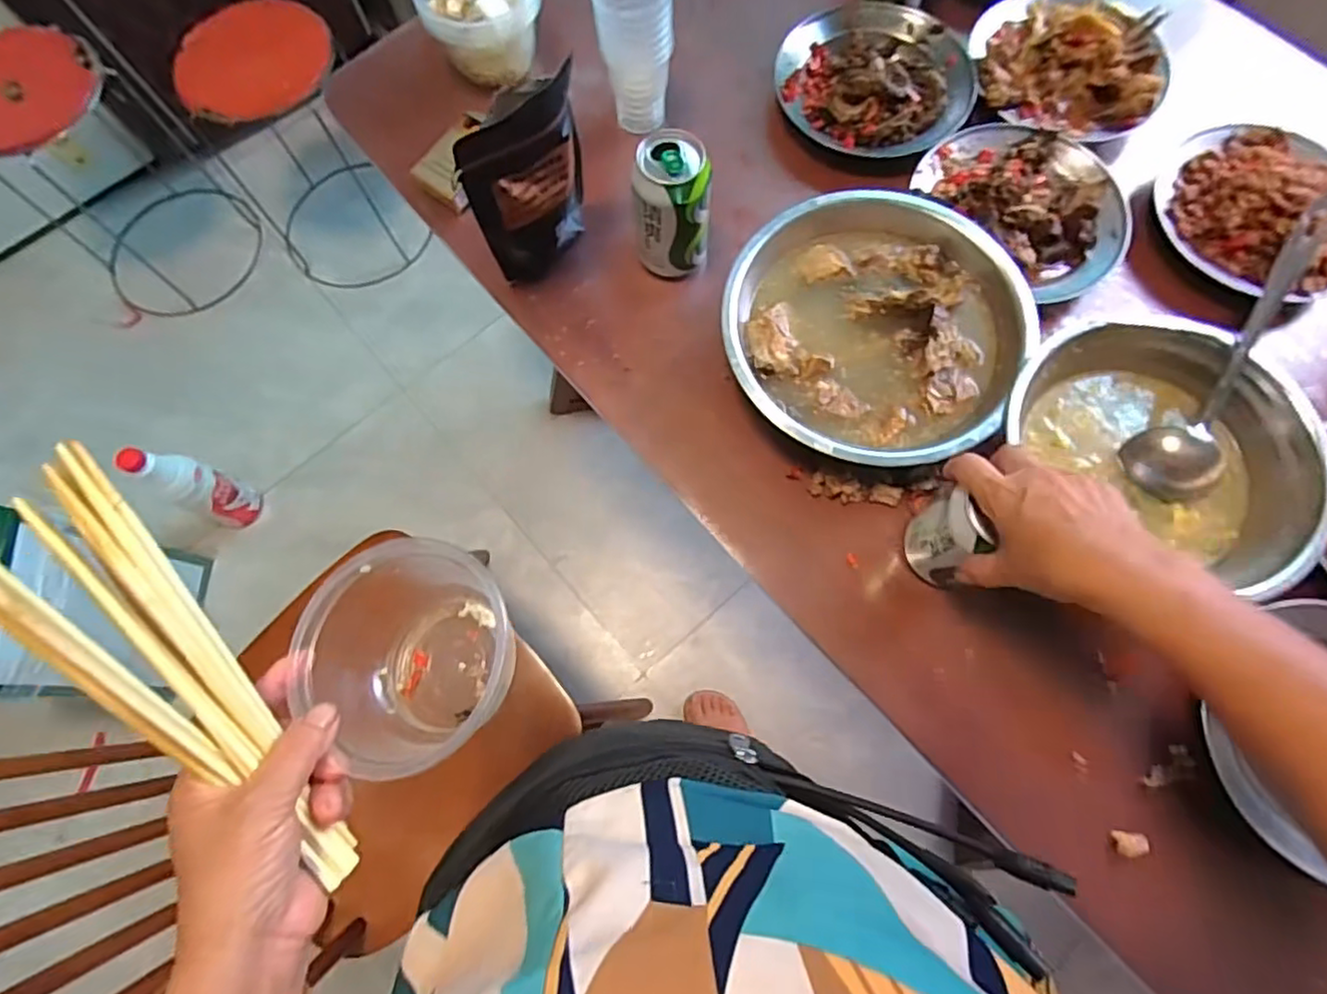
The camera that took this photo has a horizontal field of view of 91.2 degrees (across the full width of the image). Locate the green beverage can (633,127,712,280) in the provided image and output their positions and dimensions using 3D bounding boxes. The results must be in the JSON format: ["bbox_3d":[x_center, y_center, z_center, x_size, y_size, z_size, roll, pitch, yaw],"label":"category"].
[{"bbox_3d":[0.007,-0.244,0.558,0.066,0.103,0.066,0,74,1],"label":"green beverage can"}]

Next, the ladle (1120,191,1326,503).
[{"bbox_3d":[0.456,-0.123,0.518,0.066,0.041,0.270,29,91,9],"label":"ladle"}]

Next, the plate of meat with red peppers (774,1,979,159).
[{"bbox_3d":[0.213,-0.418,0.642,0.181,0.039,0.189,42,79,12],"label":"plate of meat with red peppers"}]

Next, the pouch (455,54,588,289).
[{"bbox_3d":[-0.106,-0.259,0.542,0.048,0.171,0.116,28,76,9],"label":"pouch"}]

